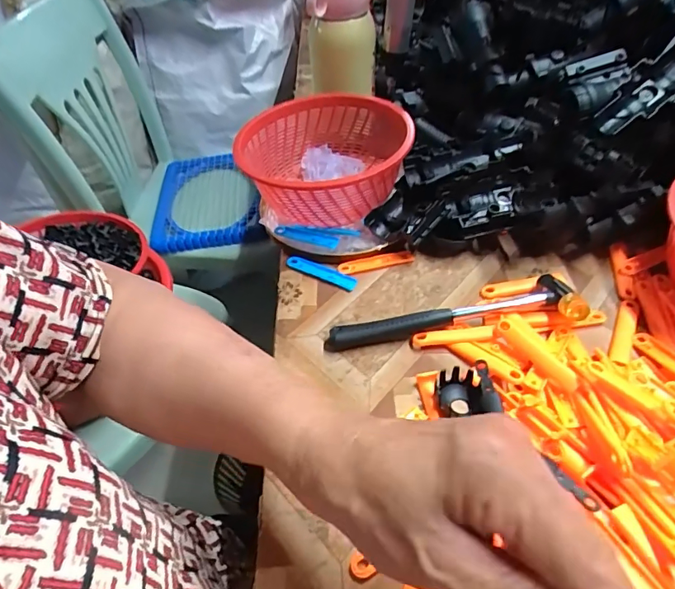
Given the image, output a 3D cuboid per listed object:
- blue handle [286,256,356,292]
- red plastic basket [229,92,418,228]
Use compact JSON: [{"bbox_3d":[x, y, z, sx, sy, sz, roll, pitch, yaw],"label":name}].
[{"bbox_3d":[-0.016,-0.023,0.460,0.074,0.007,0.015,19,52,23],"label":"blue handle"},{"bbox_3d":[-0.010,-0.135,0.512,0.175,0.089,0.174,3,47,10],"label":"red plastic basket"}]

